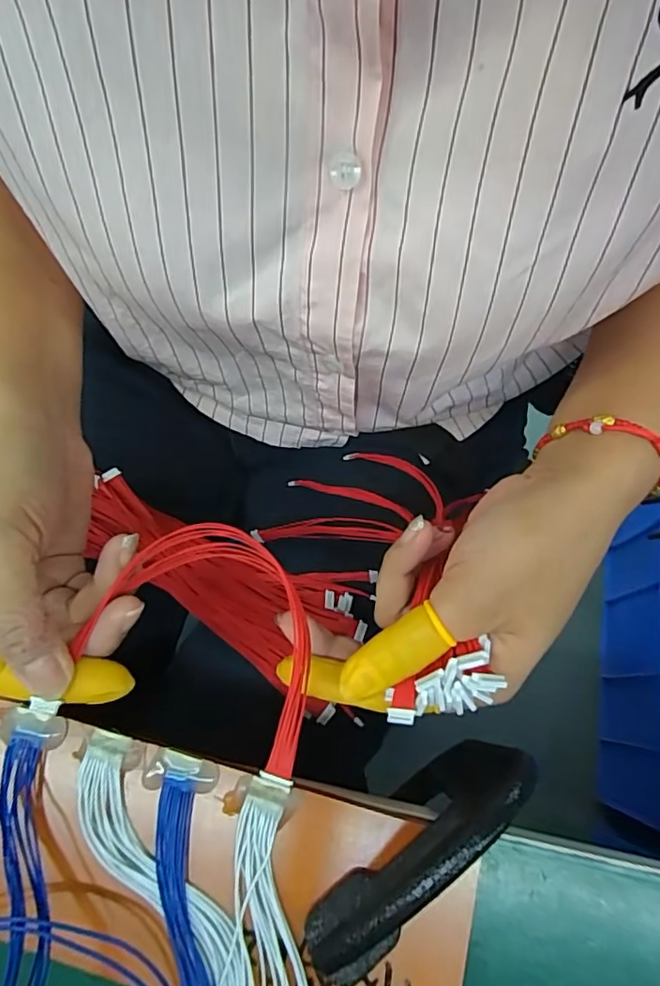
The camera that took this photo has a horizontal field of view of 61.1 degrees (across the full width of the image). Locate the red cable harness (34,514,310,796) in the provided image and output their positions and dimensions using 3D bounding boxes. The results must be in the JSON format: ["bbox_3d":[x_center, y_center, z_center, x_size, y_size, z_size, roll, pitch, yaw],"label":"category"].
[{"bbox_3d":[-0.054,0.059,0.240,0.102,0.023,0.093,13,71,6],"label":"red cable harness"}]

